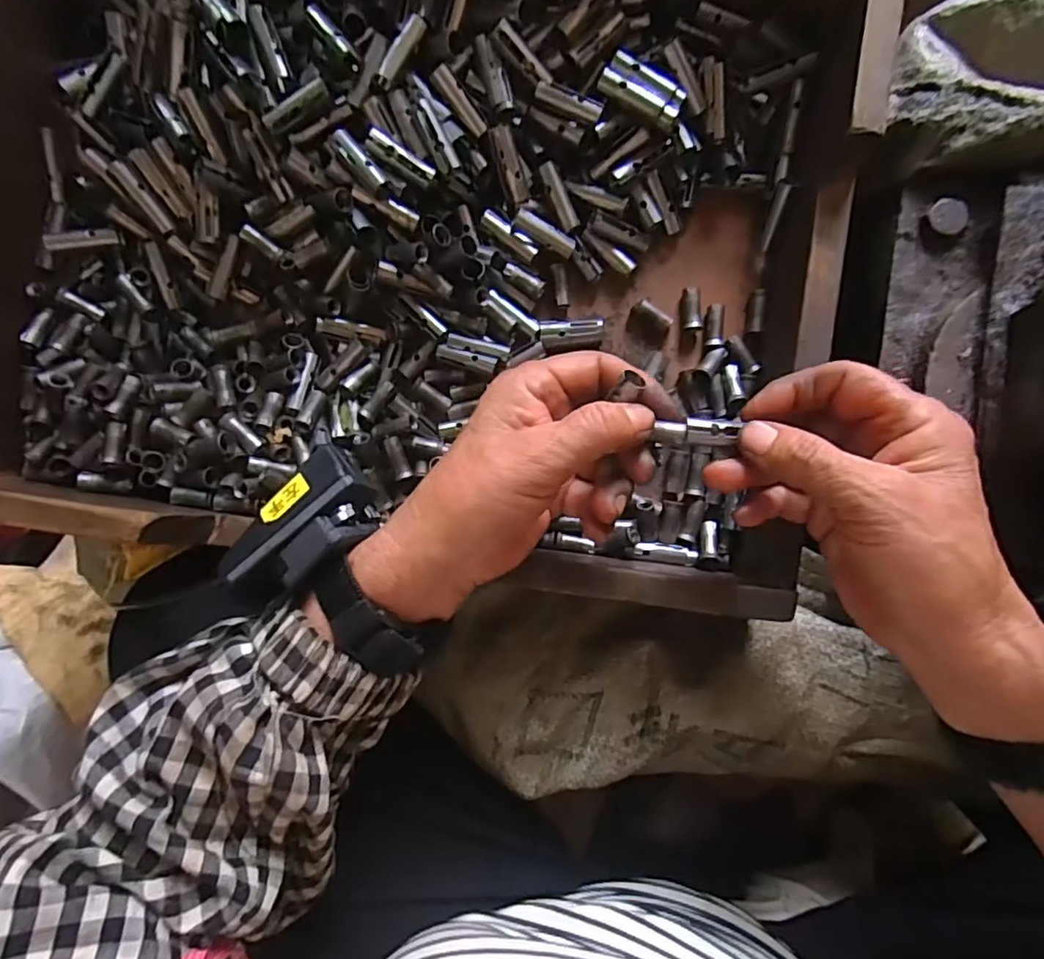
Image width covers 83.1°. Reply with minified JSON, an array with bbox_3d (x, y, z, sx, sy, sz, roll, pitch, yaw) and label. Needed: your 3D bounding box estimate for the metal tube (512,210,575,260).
[{"bbox_3d":[0.013,-0.137,0.331,0.037,0.008,0.011,26,92,-15],"label":"metal tube"}]

